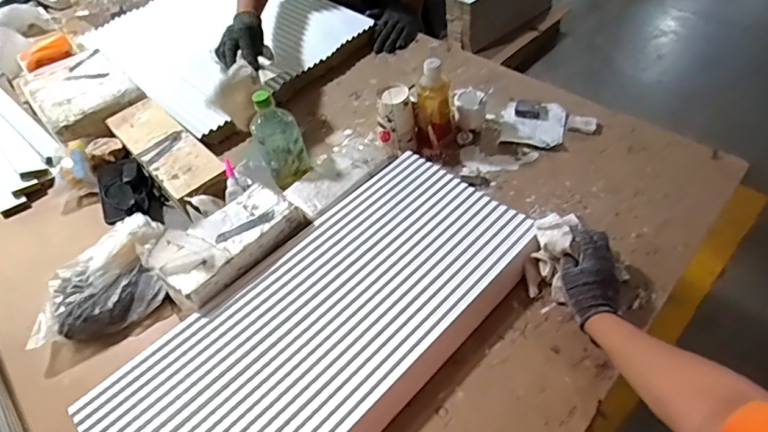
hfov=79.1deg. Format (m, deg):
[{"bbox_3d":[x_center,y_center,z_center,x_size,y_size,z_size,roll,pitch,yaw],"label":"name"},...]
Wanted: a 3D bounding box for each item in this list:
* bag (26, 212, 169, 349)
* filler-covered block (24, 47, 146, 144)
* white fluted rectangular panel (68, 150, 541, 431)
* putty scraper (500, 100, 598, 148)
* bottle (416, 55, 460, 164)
[{"bbox_3d":[-0.460,0.103,0.762,0.201,0.065,0.180,-20,51,-11],"label":"bag"},{"bbox_3d":[-0.686,-0.273,1.071,0.200,0.068,0.298,-38,57,-23],"label":"filler-covered block"},{"bbox_3d":[-0.074,0.153,0.682,0.640,0.047,0.300,-39,57,-24],"label":"white fluted rectangular panel"},{"bbox_3d":[0.323,-0.182,0.917,0.170,0.022,0.119,14,53,17],"label":"putty scraper"},{"bbox_3d":[0.102,-0.212,0.887,0.084,0.180,0.095,-1,50,6],"label":"bottle"}]

